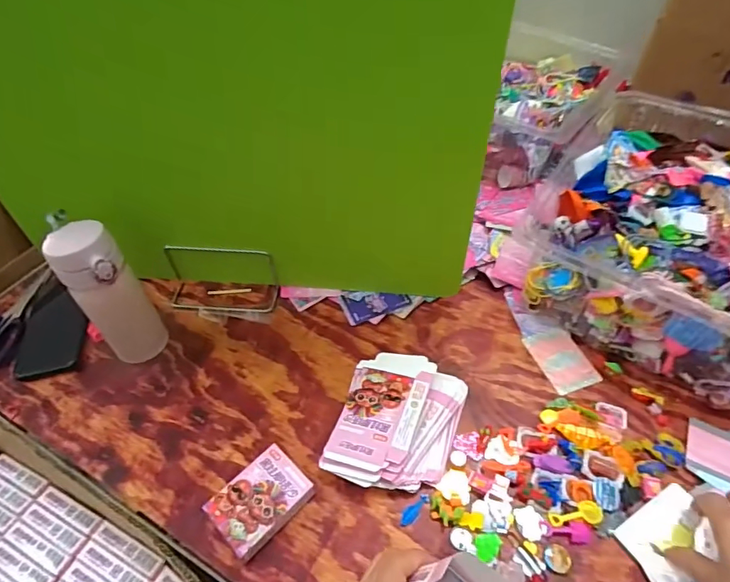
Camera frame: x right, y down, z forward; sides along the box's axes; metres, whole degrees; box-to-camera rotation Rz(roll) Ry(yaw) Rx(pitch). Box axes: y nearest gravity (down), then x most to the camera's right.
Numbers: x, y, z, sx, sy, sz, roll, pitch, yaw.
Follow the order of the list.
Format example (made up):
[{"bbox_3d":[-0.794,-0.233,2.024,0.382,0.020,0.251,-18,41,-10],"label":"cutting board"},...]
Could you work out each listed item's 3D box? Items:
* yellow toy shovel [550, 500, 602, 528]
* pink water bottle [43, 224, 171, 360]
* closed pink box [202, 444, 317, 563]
[{"bbox_3d":[0.210,0.221,0.457,0.053,0.010,0.022,-9,48,-6],"label":"yellow toy shovel"},{"bbox_3d":[-0.285,0.016,0.534,0.062,0.194,0.059,-37,57,-27],"label":"pink water bottle"},{"bbox_3d":[-0.107,0.212,0.472,0.067,0.026,0.092,33,57,27],"label":"closed pink box"}]

